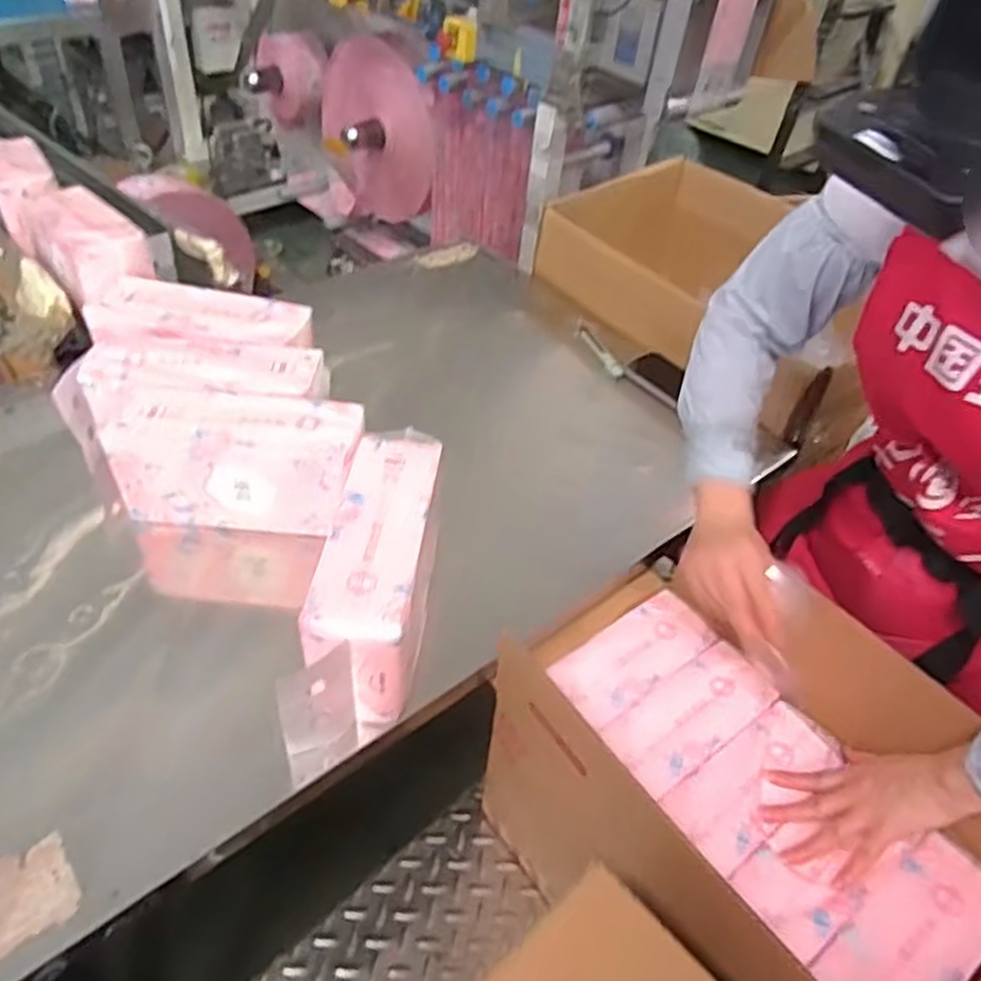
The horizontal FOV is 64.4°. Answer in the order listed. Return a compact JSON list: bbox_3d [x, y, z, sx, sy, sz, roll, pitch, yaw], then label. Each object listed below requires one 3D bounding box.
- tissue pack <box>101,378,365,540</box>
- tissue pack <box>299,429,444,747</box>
[{"bbox_3d":[-0.279,-0.033,0.864,0.274,0.126,0.102,9,45,3],"label":"tissue pack"},{"bbox_3d":[-0.106,0.071,0.771,0.090,0.127,0.278,8,45,1],"label":"tissue pack"}]

